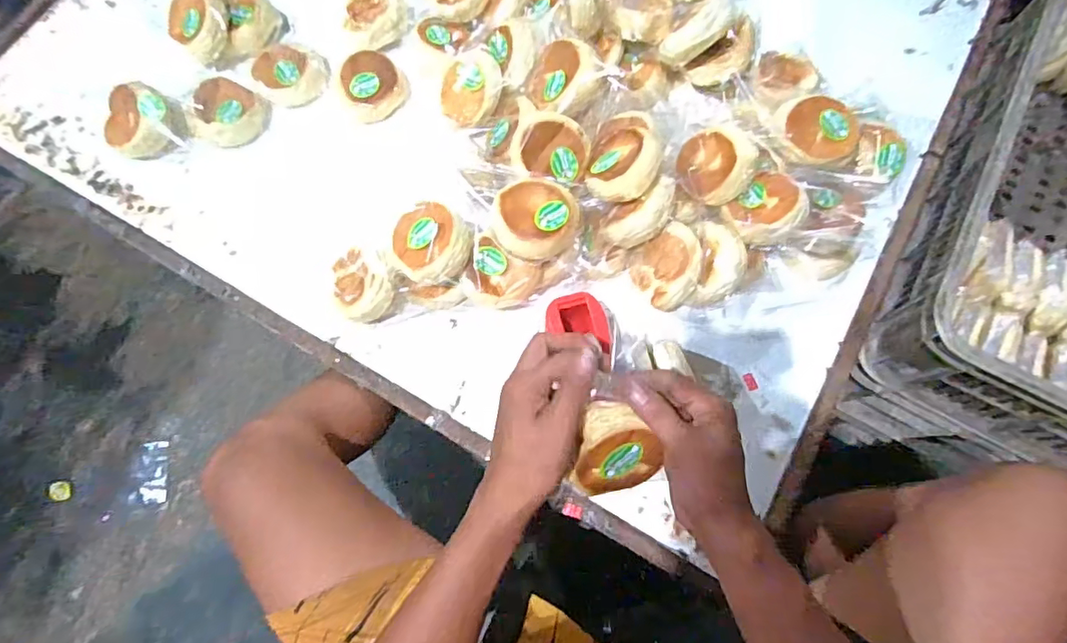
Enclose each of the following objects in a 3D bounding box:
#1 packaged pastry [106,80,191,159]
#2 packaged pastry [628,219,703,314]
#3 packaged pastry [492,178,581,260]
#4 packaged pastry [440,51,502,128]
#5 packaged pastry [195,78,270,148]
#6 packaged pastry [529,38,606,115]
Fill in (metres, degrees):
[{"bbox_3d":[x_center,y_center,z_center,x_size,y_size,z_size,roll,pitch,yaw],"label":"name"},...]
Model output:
[{"bbox_3d":[-0.484,-0.246,0.677,0.098,0.060,0.078,-11,74,-2],"label":"packaged pastry"},{"bbox_3d":[0.150,-0.060,0.607,0.081,0.020,0.081,-4,84,37],"label":"packaged pastry"},{"bbox_3d":[0.002,-0.113,0.590,0.087,0.032,0.083,0,74,1],"label":"packaged pastry"},{"bbox_3d":[-0.078,-0.291,0.684,0.077,0.028,0.086,43,123,8],"label":"packaged pastry"},{"bbox_3d":[-0.387,-0.266,0.692,0.079,0.039,0.091,35,77,11],"label":"packaged pastry"},{"bbox_3d":[0.038,-0.296,0.666,0.084,0.038,0.084,-2,85,31],"label":"packaged pastry"}]

